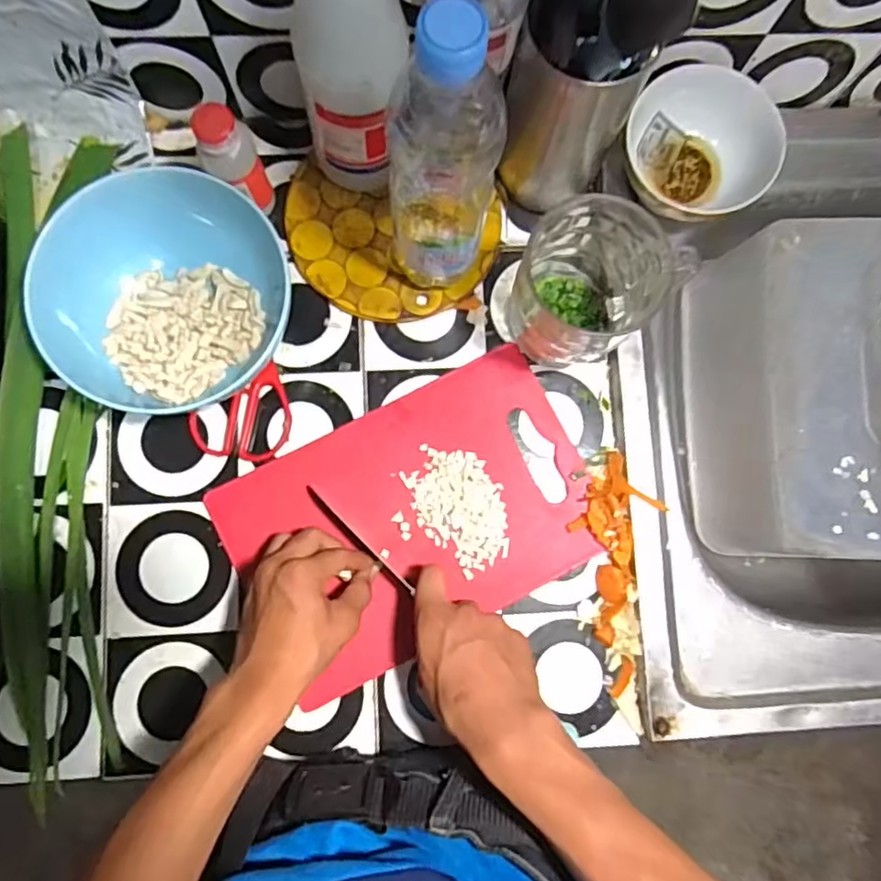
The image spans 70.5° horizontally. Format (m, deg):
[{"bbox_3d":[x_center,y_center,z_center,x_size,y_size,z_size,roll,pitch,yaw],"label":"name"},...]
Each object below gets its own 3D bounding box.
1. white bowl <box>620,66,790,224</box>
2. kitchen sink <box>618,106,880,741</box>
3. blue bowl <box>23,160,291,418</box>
[{"bbox_3d":[0.198,-0.221,0.477,0.111,0.052,0.098,42,83,3],"label":"white bowl"},{"bbox_3d":[0.380,-0.025,0.527,0.471,0.147,0.474,-2,83,-3],"label":"kitchen sink"},{"bbox_3d":[-0.197,-0.108,0.459,0.152,0.075,0.181,34,82,2],"label":"blue bowl"}]

